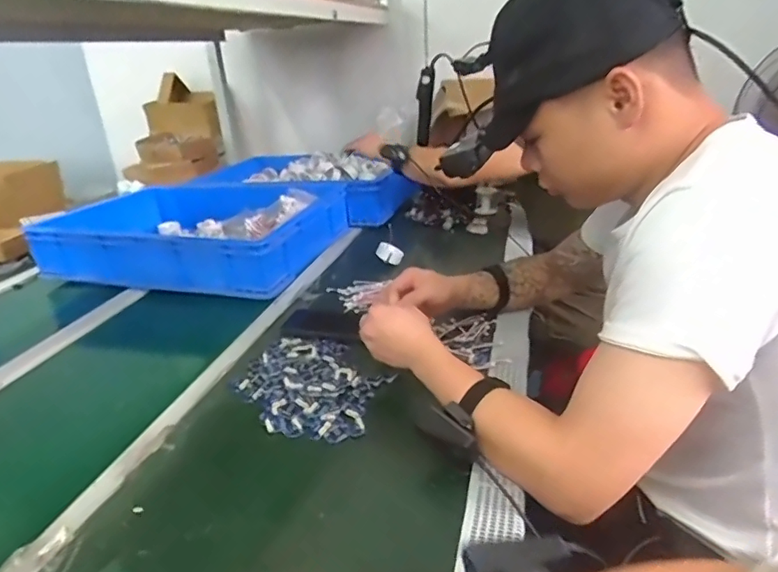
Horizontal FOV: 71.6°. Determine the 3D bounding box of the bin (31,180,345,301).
[{"bbox_3d":[-0.466,-0.139,1.251,0.654,0.125,0.421,5,25,19],"label":"bin"}]

